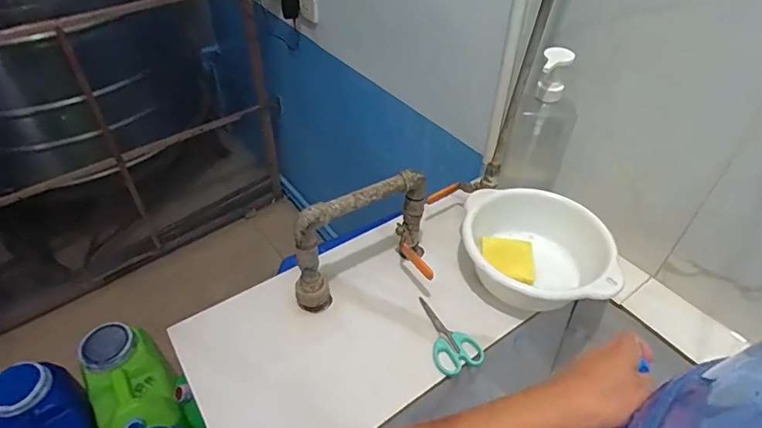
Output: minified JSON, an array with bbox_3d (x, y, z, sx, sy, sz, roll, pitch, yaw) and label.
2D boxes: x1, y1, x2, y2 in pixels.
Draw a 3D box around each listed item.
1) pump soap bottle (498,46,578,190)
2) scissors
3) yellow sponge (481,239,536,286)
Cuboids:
[{"bbox_3d":[0.236,-0.129,0.664,0.088,0.209,0.076,18,46,18],"label":"pump soap bottle"},{"bbox_3d":[0.087,0.159,0.603,0.060,0.017,0.113,-14,45,-15],"label":"scissors"},{"bbox_3d":[0.187,0.067,0.667,0.074,0.009,0.076,7,44,7],"label":"yellow sponge"}]

